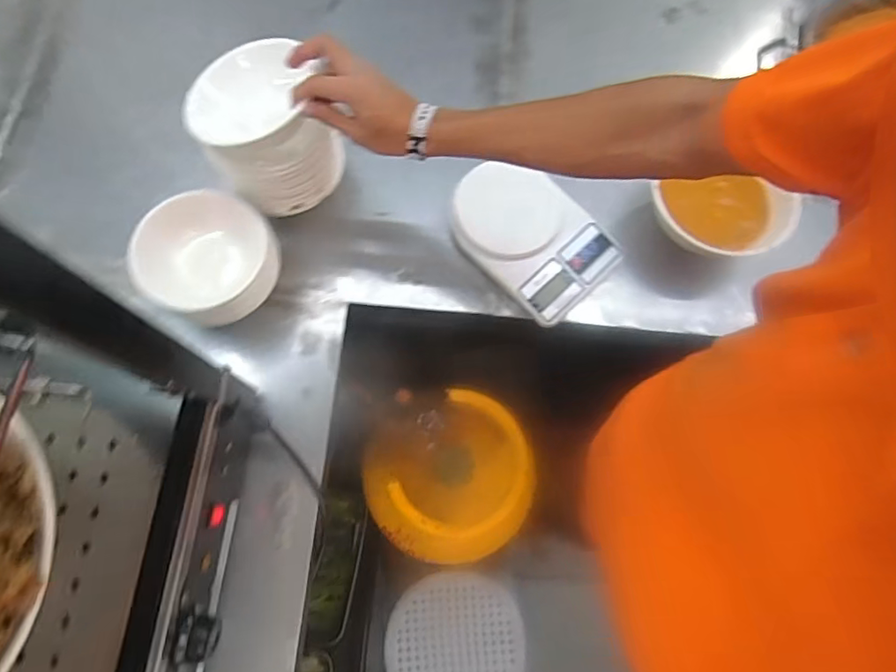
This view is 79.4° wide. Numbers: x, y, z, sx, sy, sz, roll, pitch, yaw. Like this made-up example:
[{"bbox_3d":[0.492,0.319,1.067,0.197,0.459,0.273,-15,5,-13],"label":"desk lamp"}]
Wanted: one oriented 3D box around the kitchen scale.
[{"bbox_3d":[0.107,-0.133,0.704,0.151,0.037,0.215,-41,78,-12],"label":"kitchen scale"}]

